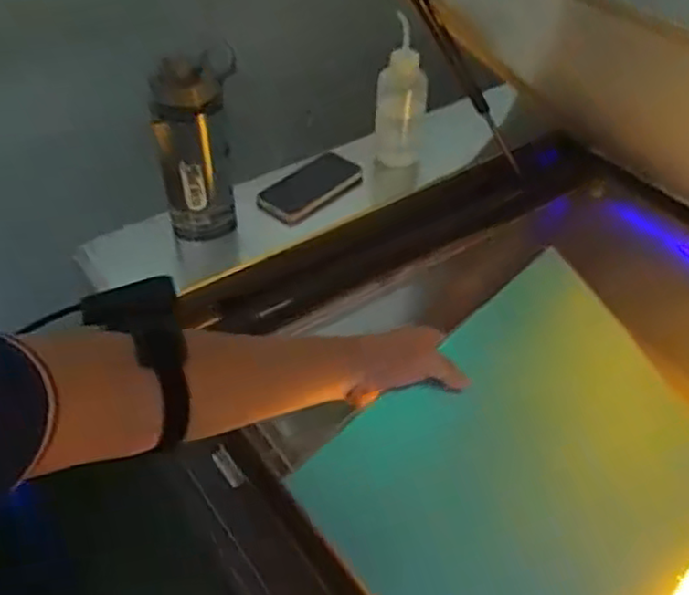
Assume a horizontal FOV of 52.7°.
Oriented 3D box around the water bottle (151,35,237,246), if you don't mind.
[{"bbox_3d":[-0.177,-0.179,0.867,0.103,0.244,0.071,-27,52,-26],"label":"water bottle"}]

